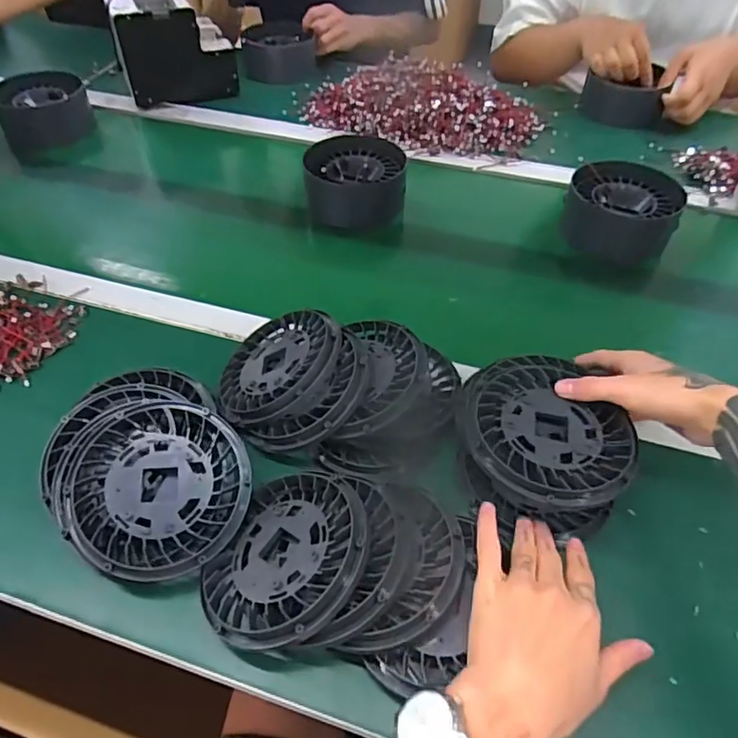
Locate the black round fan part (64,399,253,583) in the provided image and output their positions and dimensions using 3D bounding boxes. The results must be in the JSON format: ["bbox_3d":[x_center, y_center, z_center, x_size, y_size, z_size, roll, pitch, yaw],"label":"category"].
[{"bbox_3d":[-0.160,0.090,0.432,0.128,0.018,0.132,3,68,-7],"label":"black round fan part"}]

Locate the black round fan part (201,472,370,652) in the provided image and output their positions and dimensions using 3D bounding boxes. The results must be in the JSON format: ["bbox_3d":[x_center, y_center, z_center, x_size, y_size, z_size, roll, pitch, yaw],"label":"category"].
[{"bbox_3d":[-0.057,0.134,0.401,0.108,0.018,0.126,12,57,38],"label":"black round fan part"}]

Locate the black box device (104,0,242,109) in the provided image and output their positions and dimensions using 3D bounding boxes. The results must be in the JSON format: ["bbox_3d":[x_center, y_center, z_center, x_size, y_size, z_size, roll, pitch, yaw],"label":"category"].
[{"bbox_3d":[-0.341,-0.575,0.985,0.195,0.129,0.120,-15,50,-14],"label":"black box device"}]

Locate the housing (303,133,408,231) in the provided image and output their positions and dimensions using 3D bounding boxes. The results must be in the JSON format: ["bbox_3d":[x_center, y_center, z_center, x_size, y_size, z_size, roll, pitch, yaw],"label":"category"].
[{"bbox_3d":[-0.018,-0.259,0.780,0.135,0.075,0.126,1,48,1],"label":"housing"}]

